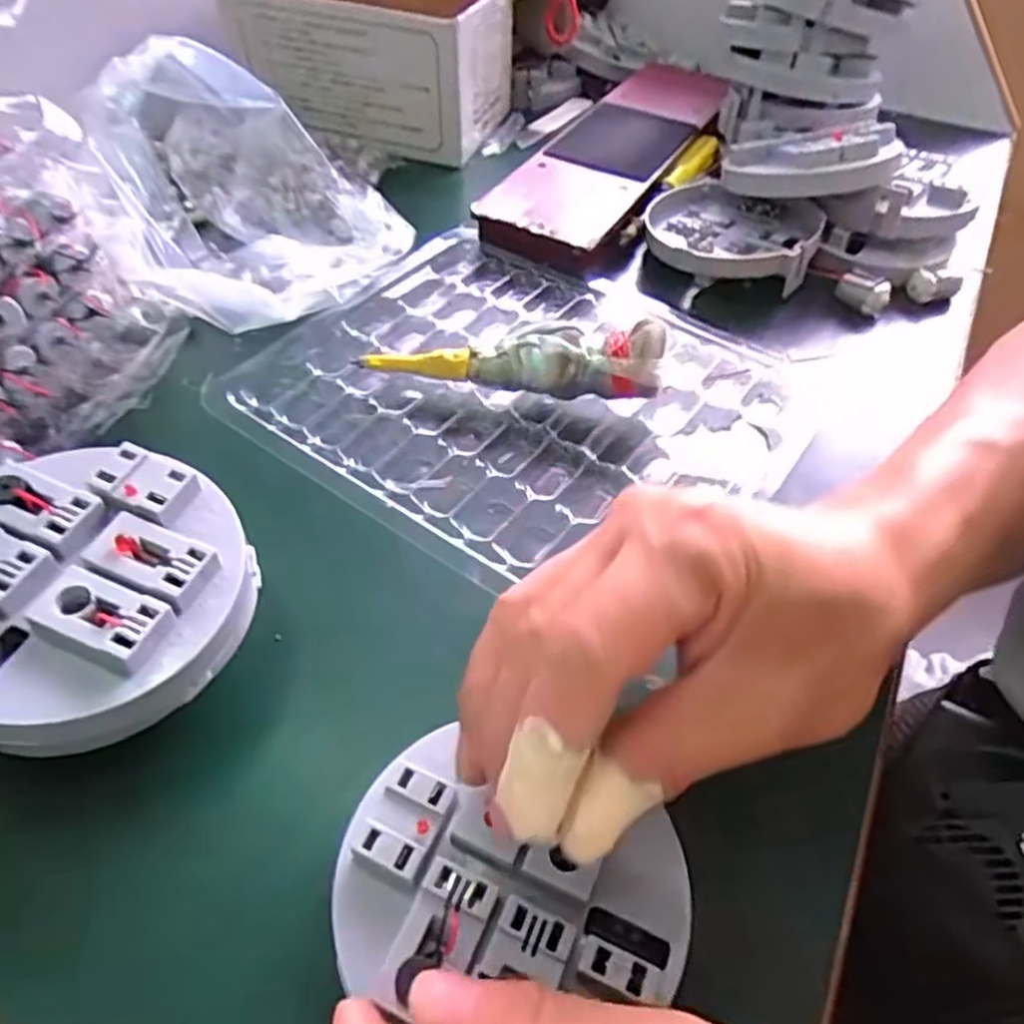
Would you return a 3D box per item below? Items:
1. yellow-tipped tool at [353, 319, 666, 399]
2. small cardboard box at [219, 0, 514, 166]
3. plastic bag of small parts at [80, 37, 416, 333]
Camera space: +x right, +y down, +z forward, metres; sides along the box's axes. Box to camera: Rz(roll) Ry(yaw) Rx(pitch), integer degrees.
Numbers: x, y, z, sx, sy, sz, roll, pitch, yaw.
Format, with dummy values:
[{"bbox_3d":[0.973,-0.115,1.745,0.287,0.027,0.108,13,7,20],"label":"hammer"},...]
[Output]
[{"bbox_3d":[-0.002,-0.076,0.351,0.144,0.044,0.024,9,52,7],"label":"yellow-tipped tool"},{"bbox_3d":[-0.099,-0.362,0.551,0.188,0.086,0.162,19,54,14],"label":"small cardboard box"},{"bbox_3d":[-0.156,-0.213,0.426,0.159,0.094,0.209,-15,53,-12],"label":"plastic bag of small parts"}]

